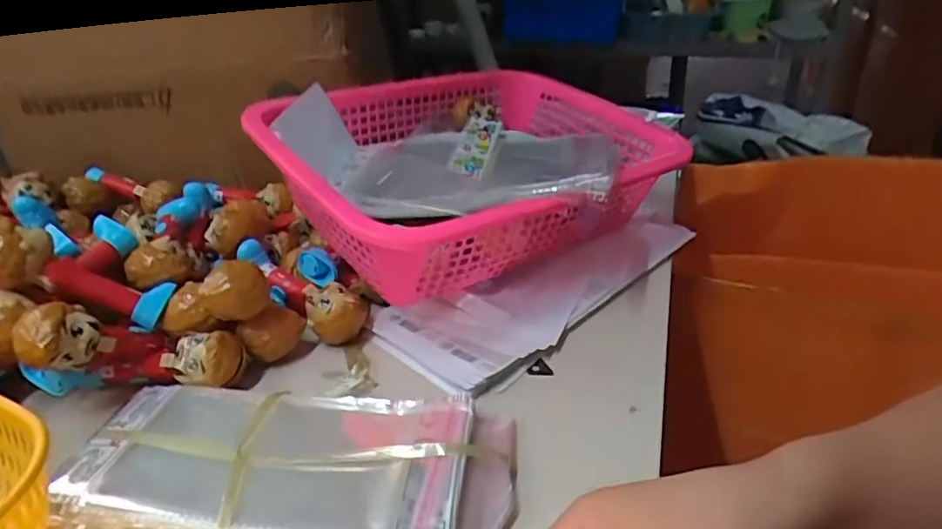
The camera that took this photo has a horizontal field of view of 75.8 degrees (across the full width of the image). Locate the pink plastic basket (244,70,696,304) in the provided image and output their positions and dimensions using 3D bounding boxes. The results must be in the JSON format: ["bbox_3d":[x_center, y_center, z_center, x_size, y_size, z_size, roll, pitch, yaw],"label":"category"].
[{"bbox_3d":[0.009,-0.079,0.552,0.346,0.112,0.272,-25,35,-32],"label":"pink plastic basket"}]

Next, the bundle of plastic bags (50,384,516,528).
[{"bbox_3d":[-0.110,0.121,0.360,0.263,0.019,0.120,0,36,8],"label":"bundle of plastic bags"}]

